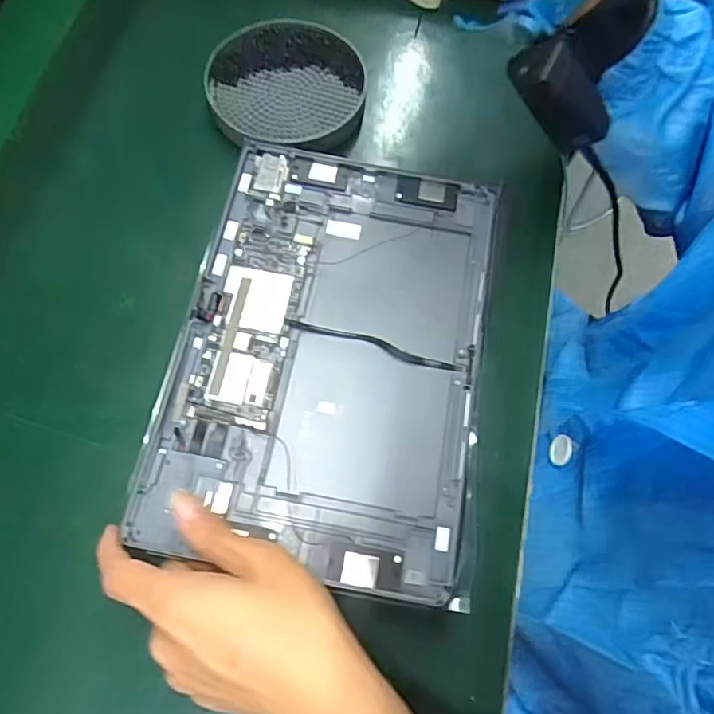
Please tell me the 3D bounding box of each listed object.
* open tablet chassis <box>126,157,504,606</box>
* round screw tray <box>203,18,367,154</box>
[{"bbox_3d":[-0.015,-0.009,0.327,0.166,0.017,0.251,9,70,4],"label":"open tablet chassis"},{"bbox_3d":[-0.051,-0.193,0.409,0.110,0.017,0.118,-2,68,0],"label":"round screw tray"}]

